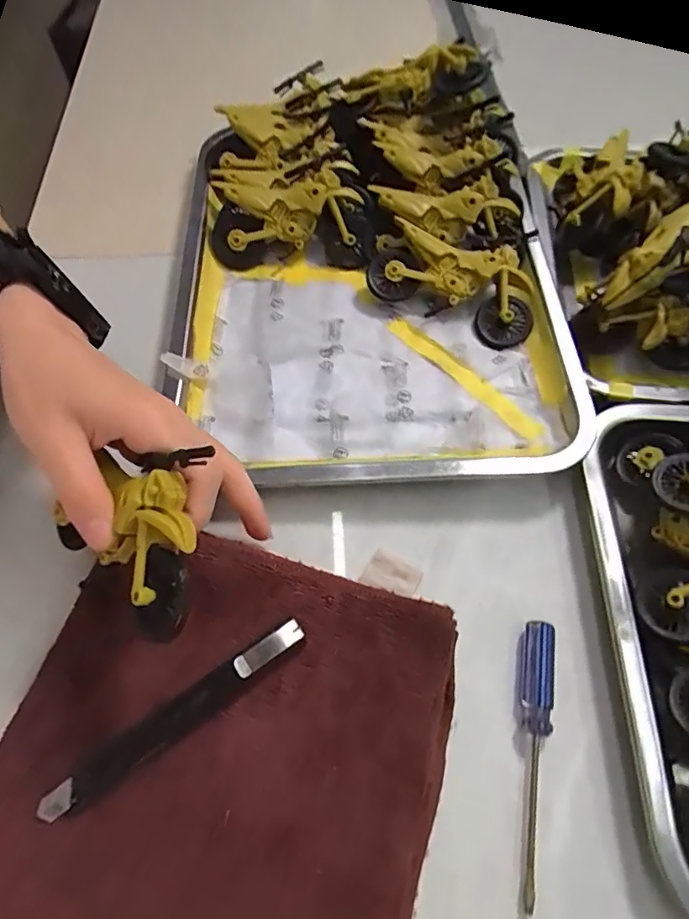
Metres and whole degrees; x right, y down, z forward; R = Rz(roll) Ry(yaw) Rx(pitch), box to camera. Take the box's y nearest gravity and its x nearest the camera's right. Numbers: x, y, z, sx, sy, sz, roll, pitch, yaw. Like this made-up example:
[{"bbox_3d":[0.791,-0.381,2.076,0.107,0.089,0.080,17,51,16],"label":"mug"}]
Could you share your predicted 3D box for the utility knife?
[{"bbox_3d":[-0.077,0.120,0.245,0.132,0.010,0.018,-33,68,-17],"label":"utility knife"}]

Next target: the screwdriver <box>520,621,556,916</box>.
[{"bbox_3d":[0.091,0.139,0.250,0.015,0.015,0.118,12,63,5],"label":"screwdriver"}]

